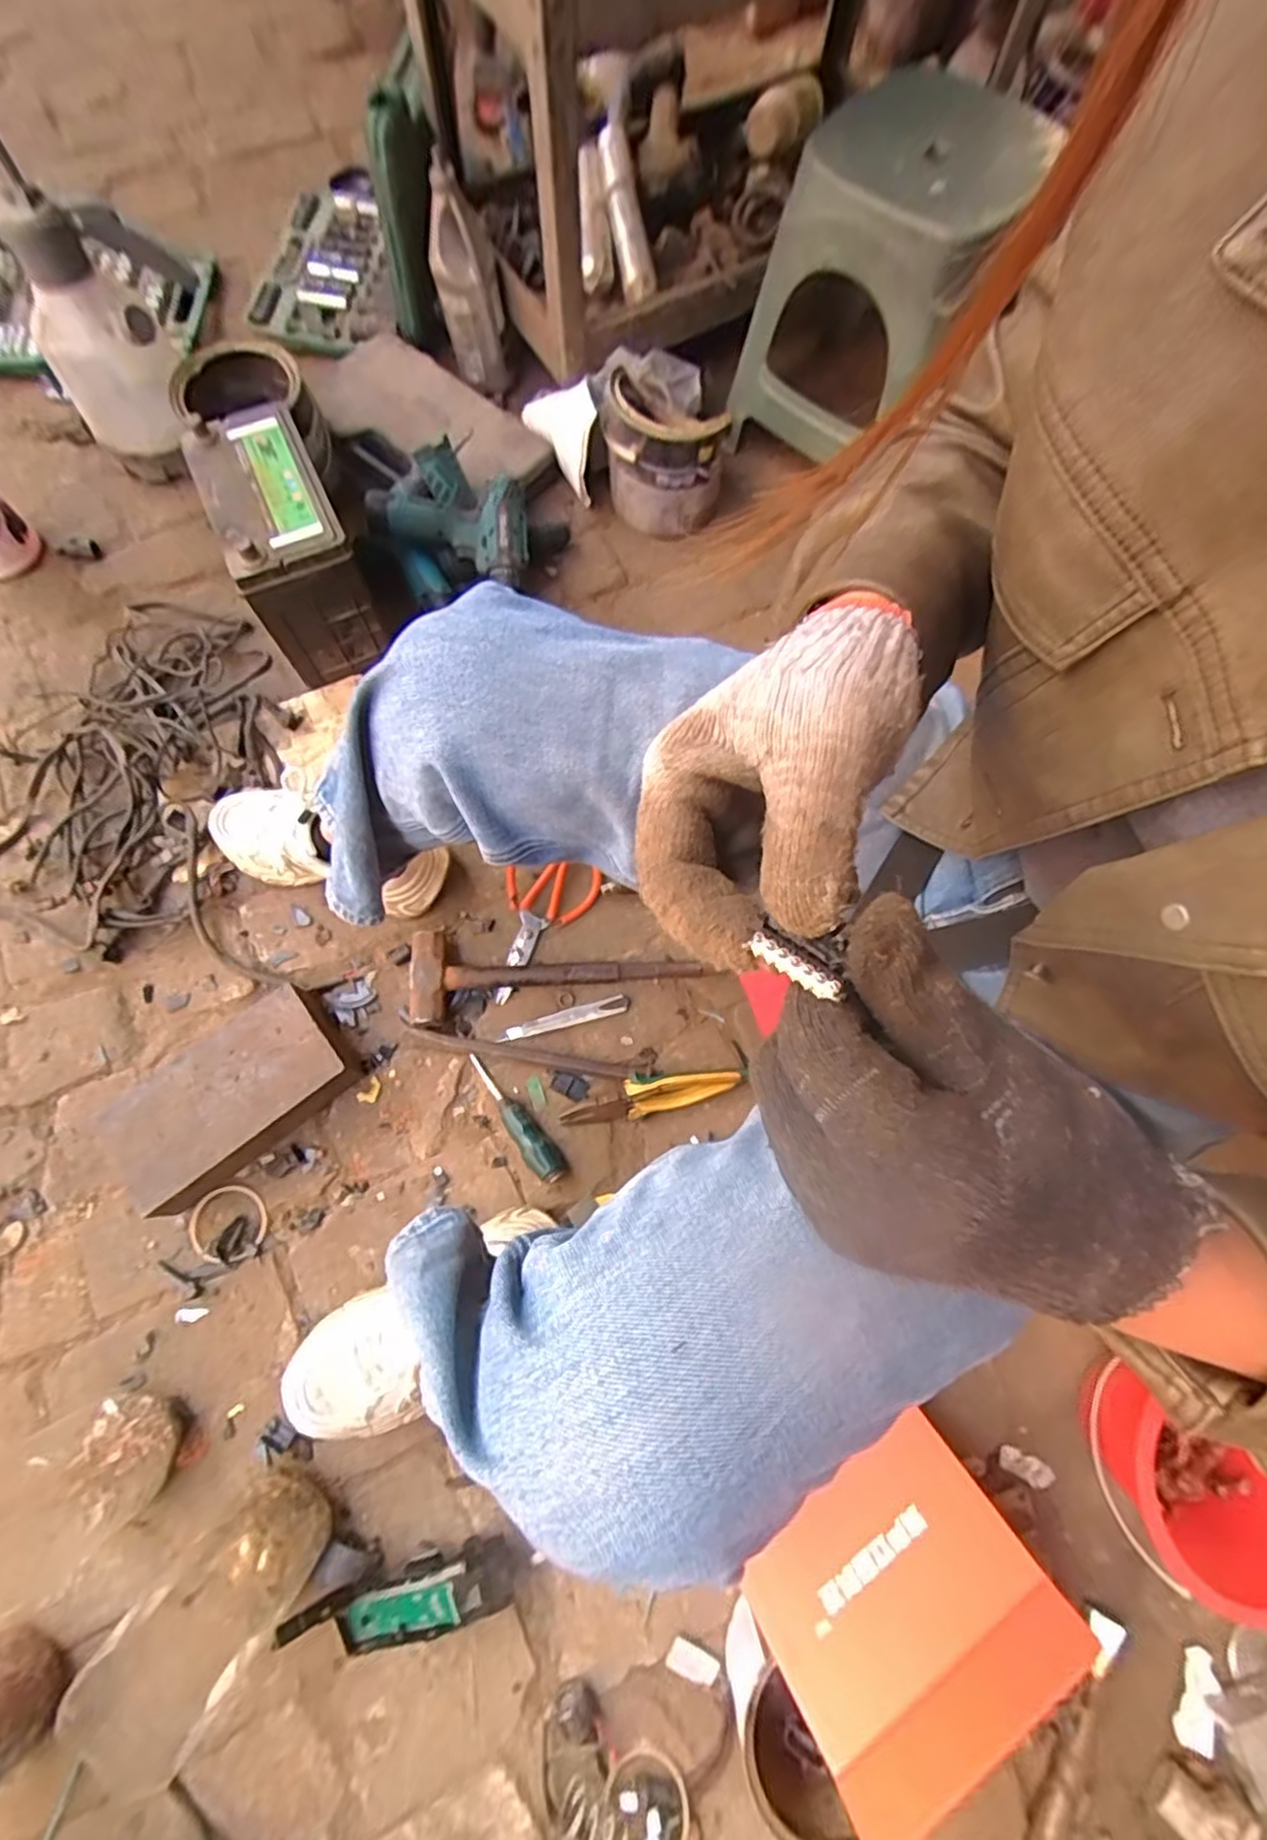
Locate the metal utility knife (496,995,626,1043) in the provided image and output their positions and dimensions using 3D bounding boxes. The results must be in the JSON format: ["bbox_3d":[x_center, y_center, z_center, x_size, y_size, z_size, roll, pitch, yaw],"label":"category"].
[{"bbox_3d":[-0.075,0.108,0.749,0.143,0.007,0.018,-16,74,-7],"label":"metal utility knife"}]

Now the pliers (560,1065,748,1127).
[{"bbox_3d":[0.021,0.181,0.719,0.192,0.044,0.041,-12,74,-6],"label":"pliers"}]

